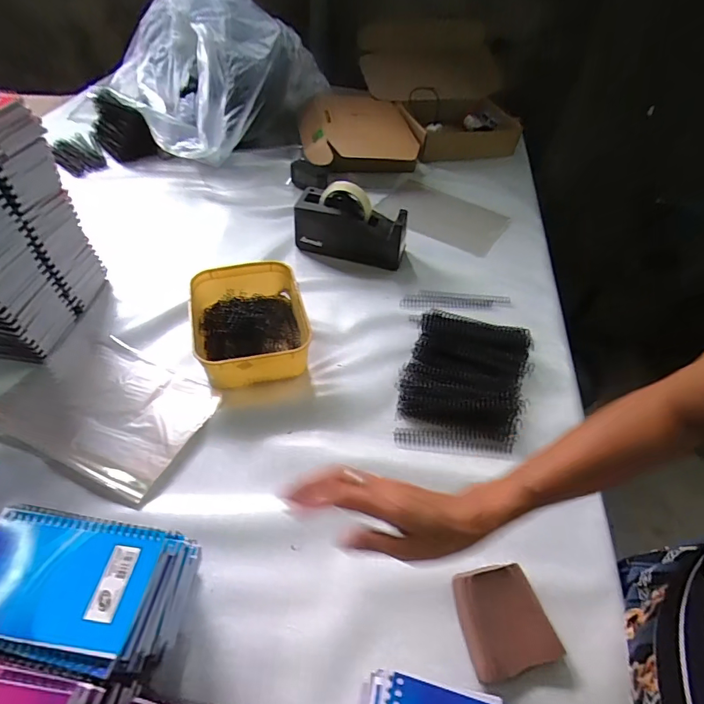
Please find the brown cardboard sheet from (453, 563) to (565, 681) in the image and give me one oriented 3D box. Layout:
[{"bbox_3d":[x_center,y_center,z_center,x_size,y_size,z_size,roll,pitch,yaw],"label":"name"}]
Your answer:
[{"bbox_3d":[0.146,0.261,0.426,0.084,0.026,0.088,-9,50,-13],"label":"brown cardboard sheet"}]

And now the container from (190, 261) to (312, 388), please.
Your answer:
[{"bbox_3d":[-0.151,-0.043,0.641,0.153,0.063,0.189,-10,50,-14],"label":"container"}]

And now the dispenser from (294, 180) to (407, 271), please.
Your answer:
[{"bbox_3d":[0.000,-0.235,0.784,0.196,0.114,0.073,10,48,3],"label":"dispenser"}]

